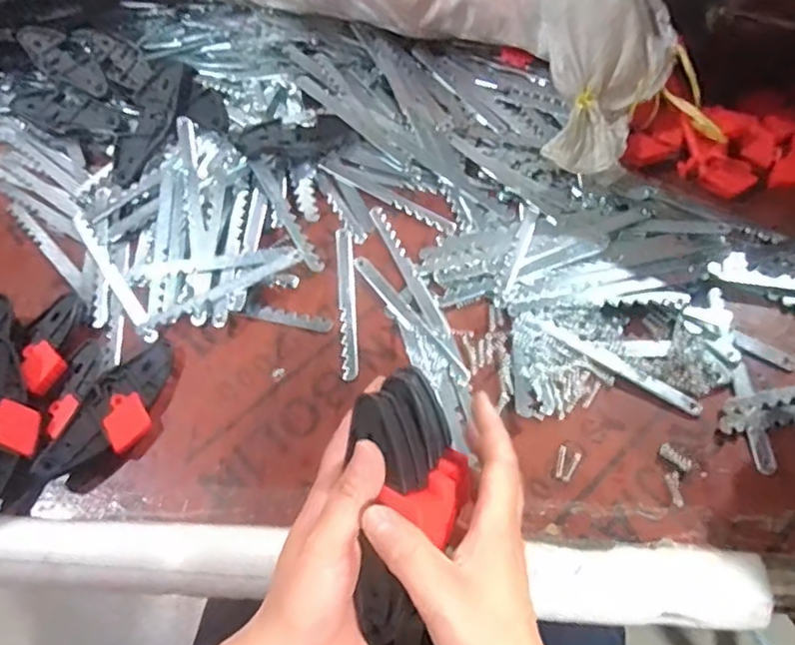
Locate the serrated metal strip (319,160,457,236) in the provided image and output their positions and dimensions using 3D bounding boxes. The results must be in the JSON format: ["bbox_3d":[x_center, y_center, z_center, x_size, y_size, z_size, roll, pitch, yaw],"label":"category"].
[{"bbox_3d":[-0.009,-0.116,0.567,0.142,0.008,0.016,27,66,17],"label":"serrated metal strip"}]

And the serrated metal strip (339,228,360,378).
[{"bbox_3d":[-0.042,-0.018,0.521,0.013,0.004,0.143,-5,62,2],"label":"serrated metal strip"}]

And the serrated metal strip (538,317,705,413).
[{"bbox_3d":[0.167,0.032,0.475,0.132,0.004,0.013,29,67,18],"label":"serrated metal strip"}]

